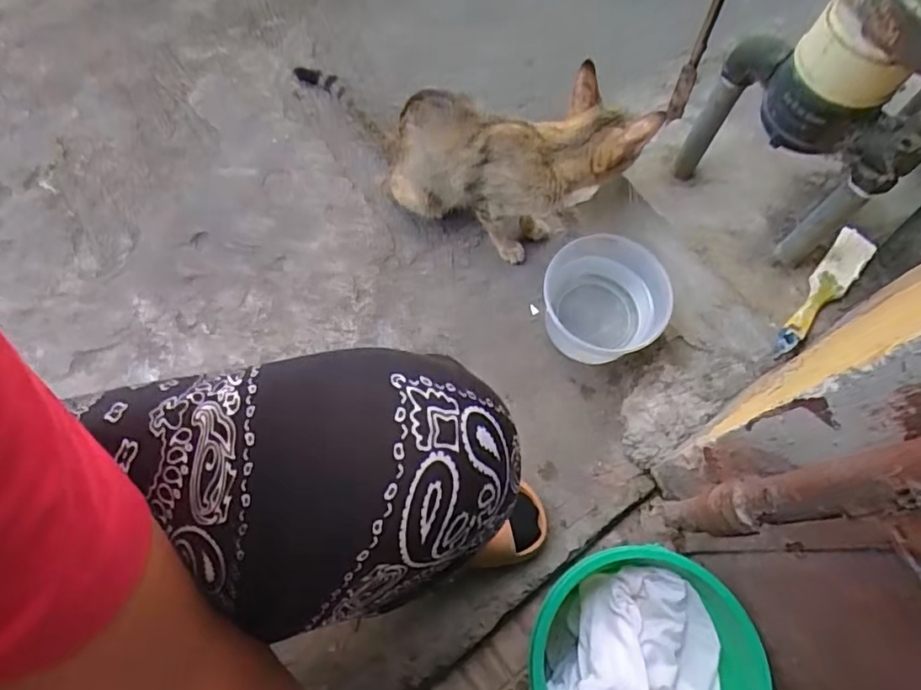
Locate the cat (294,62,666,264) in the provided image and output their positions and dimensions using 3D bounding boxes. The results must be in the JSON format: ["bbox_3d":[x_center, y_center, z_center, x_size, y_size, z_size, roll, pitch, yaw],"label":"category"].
[{"bbox_3d":[-0.032,-0.268,0.686,0.465,0.229,0.133,29,69,9],"label":"cat"}]

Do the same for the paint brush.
[{"bbox_3d":[0.387,-0.058,0.610,0.038,0.010,0.181,38,71,12],"label":"paint brush"}]

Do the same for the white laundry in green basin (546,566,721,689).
[{"bbox_3d":[0.161,0.289,0.527,0.136,0.091,0.152,18,68,5],"label":"white laundry in green basin"}]

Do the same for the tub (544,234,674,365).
[{"bbox_3d":[0.167,-0.048,0.686,0.137,0.088,0.140,1,68,-2],"label":"tub"}]

